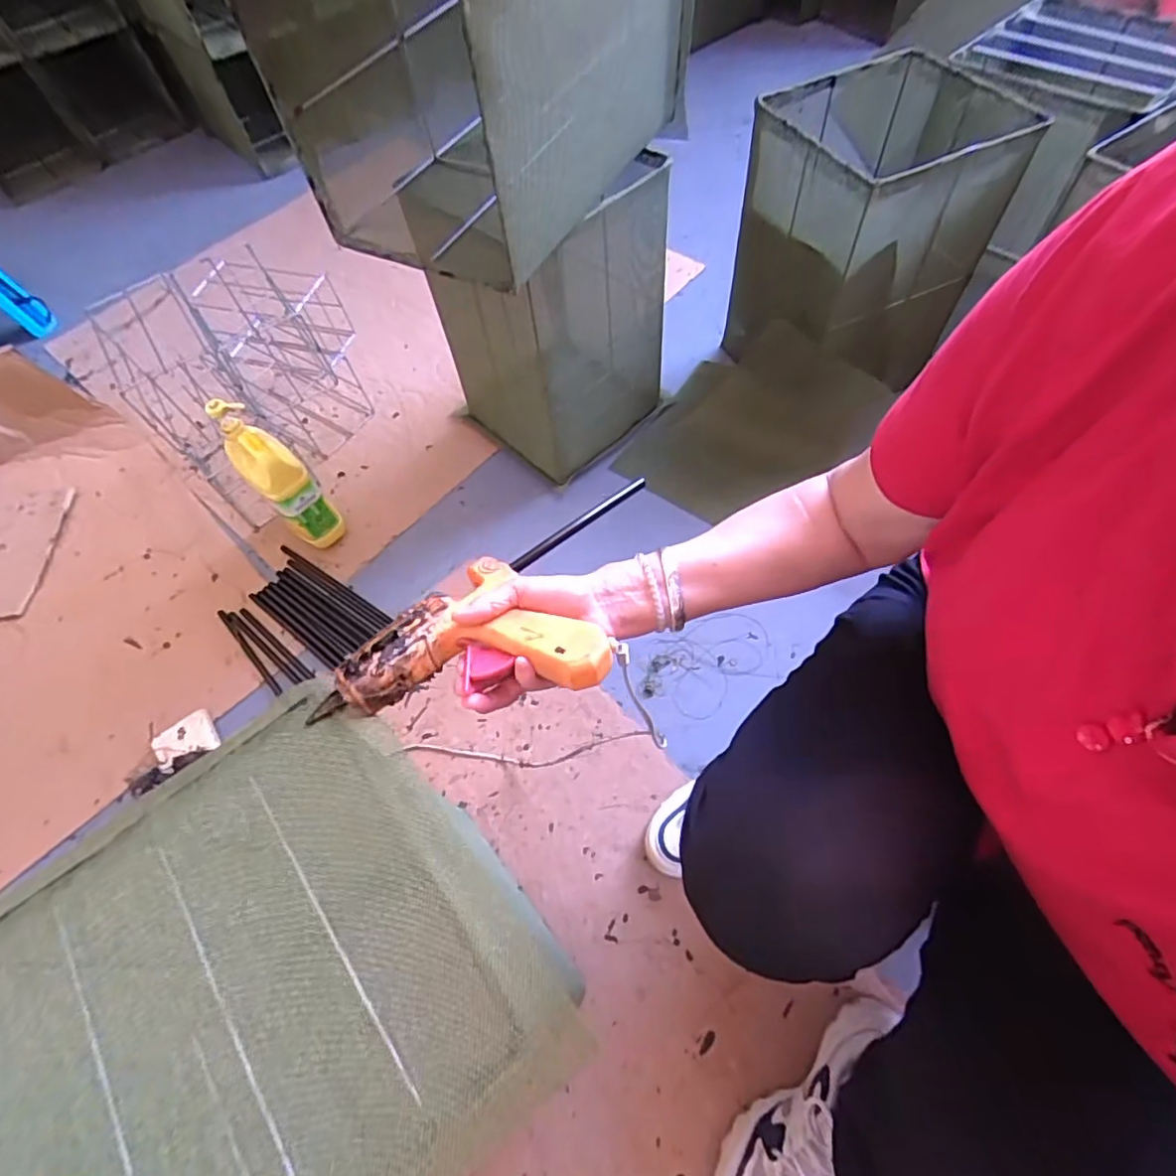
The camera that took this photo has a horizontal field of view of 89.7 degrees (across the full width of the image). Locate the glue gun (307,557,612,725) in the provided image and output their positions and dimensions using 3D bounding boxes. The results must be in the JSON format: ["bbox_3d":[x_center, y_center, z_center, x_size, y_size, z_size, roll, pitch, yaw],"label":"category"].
[{"bbox_3d":[-0.091,0.028,0.447,0.207,0.034,0.122,-9,61,7],"label":"glue gun"}]

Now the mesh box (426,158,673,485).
[{"bbox_3d":[-0.058,-0.427,0.953,0.278,0.398,0.273,-42,66,-17],"label":"mesh box"}]

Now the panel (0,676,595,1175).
[{"bbox_3d":[-0.209,0.244,0.348,0.322,0.016,0.305,-39,65,-16],"label":"panel"}]

